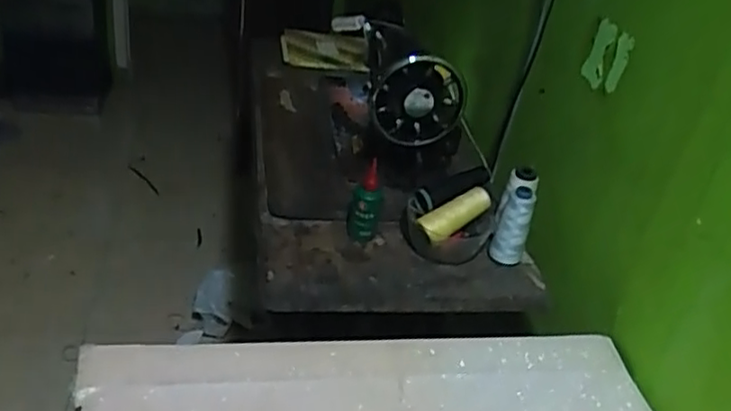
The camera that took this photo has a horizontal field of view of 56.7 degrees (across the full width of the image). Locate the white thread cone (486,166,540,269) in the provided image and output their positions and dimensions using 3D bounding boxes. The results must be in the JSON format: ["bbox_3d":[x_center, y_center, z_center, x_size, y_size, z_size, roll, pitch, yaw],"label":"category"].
[{"bbox_3d":[0.206,0.020,0.941,0.048,0.121,0.053,15,33,10],"label":"white thread cone"}]

